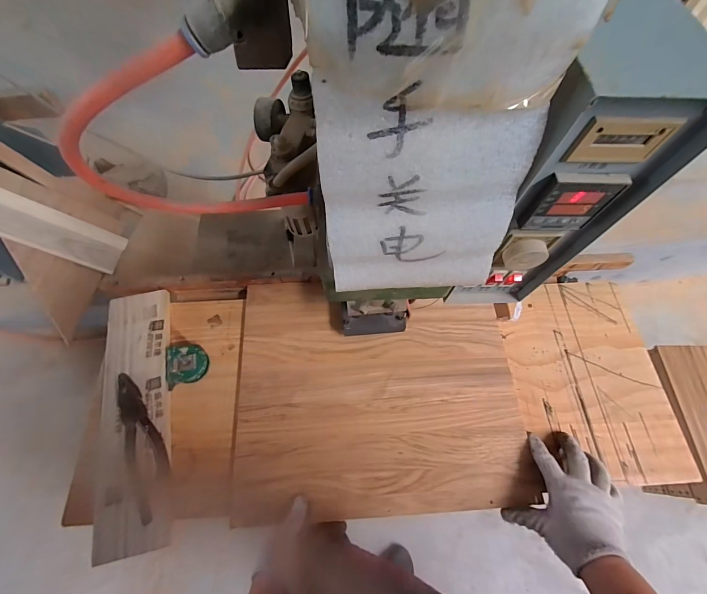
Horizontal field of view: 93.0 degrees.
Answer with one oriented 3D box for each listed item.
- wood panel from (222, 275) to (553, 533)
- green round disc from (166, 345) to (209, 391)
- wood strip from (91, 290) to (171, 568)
[{"bbox_3d":[0.036,0.133,0.504,0.406,0.018,0.331,-2,65,0],"label":"wood panel"},{"bbox_3d":[-0.255,0.105,0.515,0.057,0.025,0.059,-9,65,-3],"label":"green round disc"},{"bbox_3d":[-0.320,0.162,0.490,0.093,0.021,0.360,-12,66,-5],"label":"wood strip"}]

